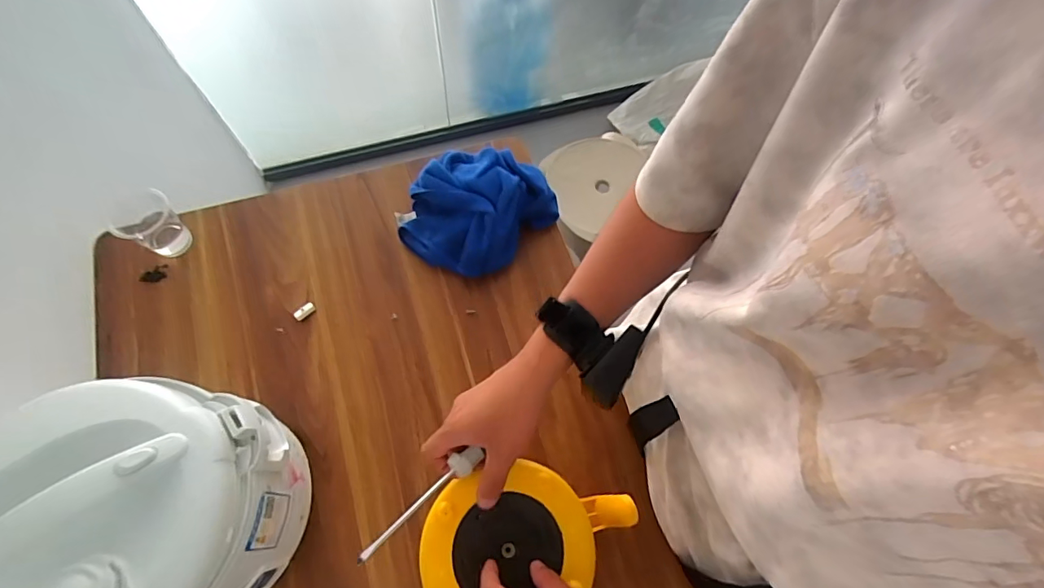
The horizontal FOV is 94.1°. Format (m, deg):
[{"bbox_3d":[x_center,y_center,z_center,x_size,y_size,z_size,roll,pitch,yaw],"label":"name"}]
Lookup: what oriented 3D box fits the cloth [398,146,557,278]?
[{"bbox_3d":[-0.066,-0.115,0.661,0.188,0.067,0.165,-42,74,-18],"label":"cloth"}]

